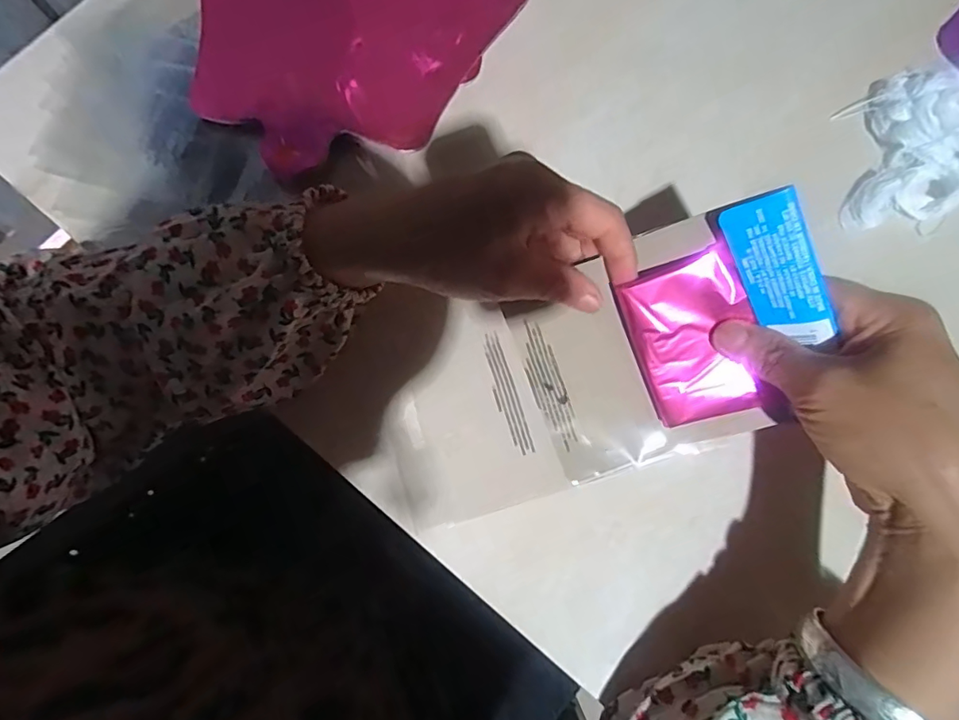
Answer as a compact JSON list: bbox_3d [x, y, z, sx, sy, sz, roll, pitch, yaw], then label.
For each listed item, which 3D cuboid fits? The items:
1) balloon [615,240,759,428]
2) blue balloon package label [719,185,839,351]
[{"bbox_3d":[0.106,-0.009,0.254,0.054,0.008,0.082,-18,105,22],"label":"balloon"},{"bbox_3d":[0.130,-0.037,0.221,0.004,0.030,0.069,-45,111,-38],"label":"blue balloon package label"}]

